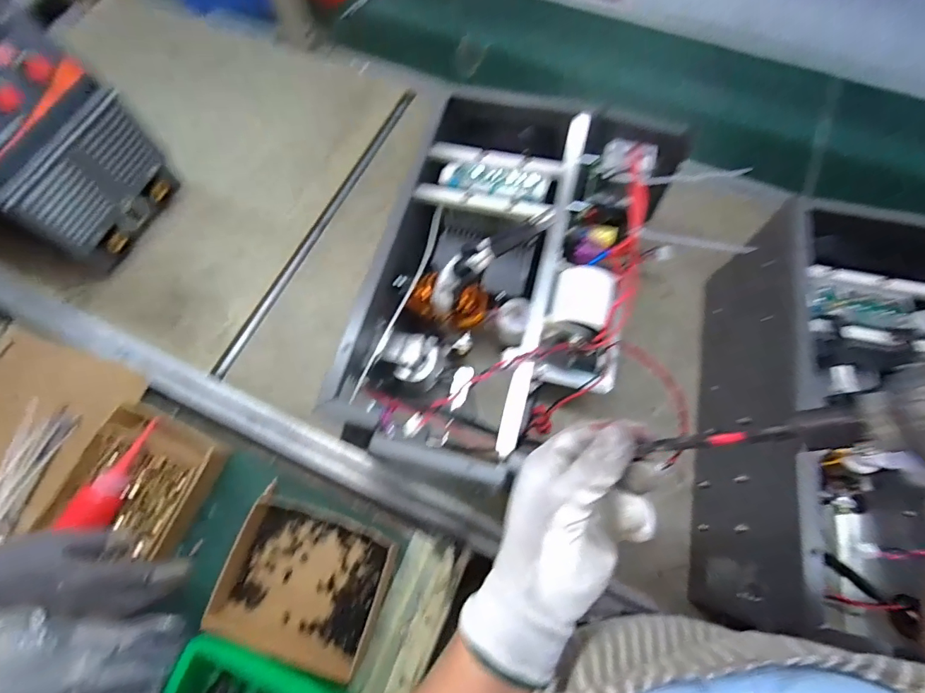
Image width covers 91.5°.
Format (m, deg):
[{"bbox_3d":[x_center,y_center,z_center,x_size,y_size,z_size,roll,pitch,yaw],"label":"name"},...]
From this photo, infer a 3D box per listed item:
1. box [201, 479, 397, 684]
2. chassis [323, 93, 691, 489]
[{"bbox_3d":[-0.173,0.257,0.494,0.177,0.042,0.153,15,69,7],"label":"box"},{"bbox_3d":[0.062,-0.069,0.542,0.287,0.200,0.428,16,69,8],"label":"chassis"}]

